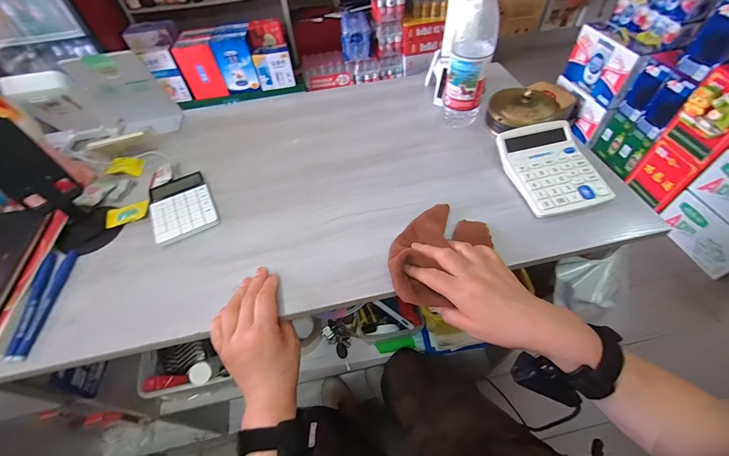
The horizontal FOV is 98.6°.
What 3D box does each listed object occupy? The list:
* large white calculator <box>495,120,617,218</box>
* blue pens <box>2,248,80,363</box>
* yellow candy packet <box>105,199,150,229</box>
[{"bbox_3d":[0.274,-0.088,0.457,0.116,0.047,0.139,-14,52,-7],"label":"large white calculator"},{"bbox_3d":[-0.402,0.091,0.389,0.033,0.010,0.144,-9,52,-4],"label":"blue pens"},{"bbox_3d":[-0.354,-0.022,0.468,0.060,0.008,0.035,-19,53,-11],"label":"yellow candy packet"}]

